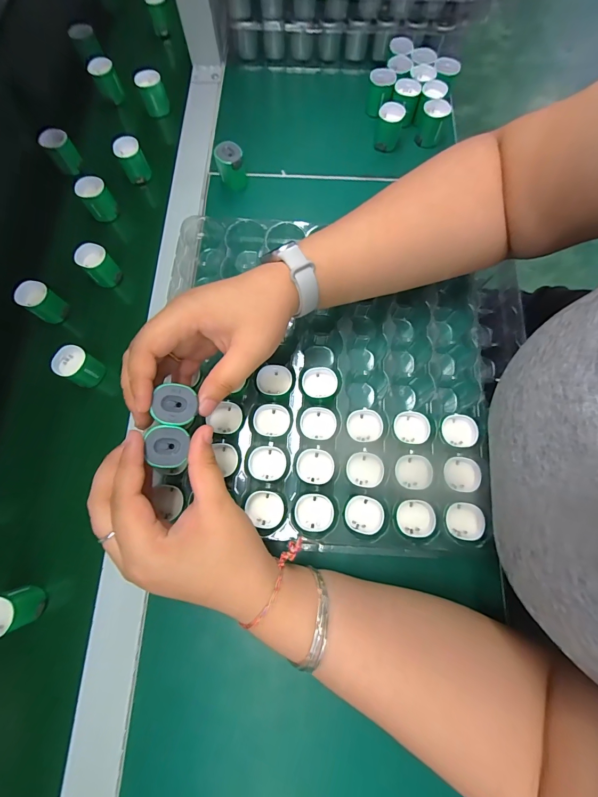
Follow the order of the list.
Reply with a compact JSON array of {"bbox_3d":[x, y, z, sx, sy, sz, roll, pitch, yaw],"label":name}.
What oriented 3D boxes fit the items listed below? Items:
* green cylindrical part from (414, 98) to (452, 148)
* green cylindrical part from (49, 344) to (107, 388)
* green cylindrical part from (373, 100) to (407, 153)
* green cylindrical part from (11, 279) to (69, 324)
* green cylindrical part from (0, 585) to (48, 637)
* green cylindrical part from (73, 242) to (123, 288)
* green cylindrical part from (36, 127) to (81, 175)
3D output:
[{"bbox_3d":[0.155,-0.322,0.403,0.030,0.033,0.032,0,74,-1],"label":"green cylindrical part"},{"bbox_3d":[-0.211,-0.029,0.334,0.027,0.044,0.031,22,75,6],"label":"green cylindrical part"},{"bbox_3d":[0.104,-0.314,0.400,0.029,0.035,0.030,12,74,3],"label":"green cylindrical part"},{"bbox_3d":[-0.260,-0.098,0.348,0.026,0.038,0.029,26,75,6],"label":"green cylindrical part"},{"bbox_3d":[-0.229,0.168,0.273,0.031,0.034,0.030,0,74,-1],"label":"green cylindrical part"},{"bbox_3d":[-0.208,-0.139,0.359,0.030,0.035,0.029,0,74,-1],"label":"green cylindrical part"},{"bbox_3d":[-0.277,-0.288,0.401,0.029,0.034,0.030,0,74,-1],"label":"green cylindrical part"}]

